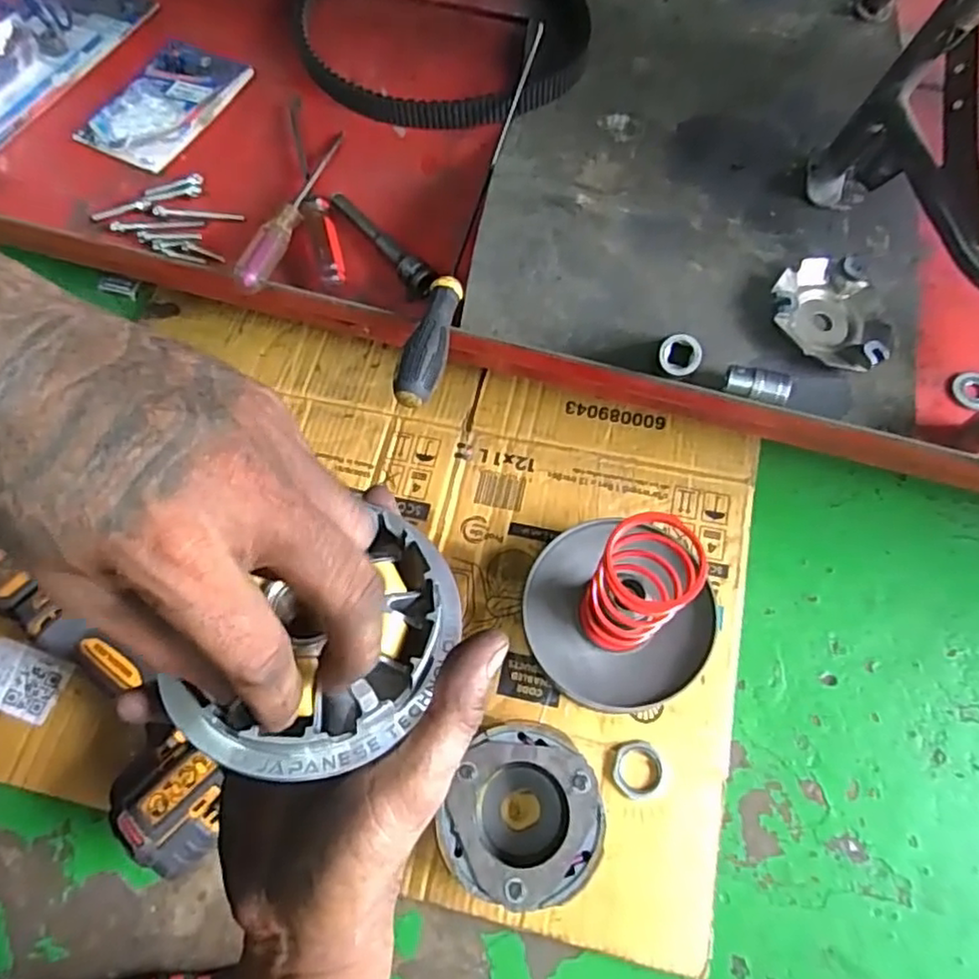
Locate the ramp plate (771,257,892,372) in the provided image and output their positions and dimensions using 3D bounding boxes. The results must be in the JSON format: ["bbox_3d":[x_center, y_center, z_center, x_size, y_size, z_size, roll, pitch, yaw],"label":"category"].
[{"bbox_3d":[0.235,-0.120,0.452,0.082,0.033,0.077,-1,68,2],"label":"ramp plate"}]

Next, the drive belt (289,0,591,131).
[{"bbox_3d":[-0.052,-0.422,0.591,0.274,0.035,0.240,2,68,3],"label":"drive belt"}]

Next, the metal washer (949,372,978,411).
[{"bbox_3d":[0.328,-0.067,0.451,0.026,0.005,0.030,10,67,6],"label":"metal washer"}]

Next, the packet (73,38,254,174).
[{"bbox_3d":[-0.291,-0.342,0.583,0.107,0.012,0.134,29,72,13],"label":"packet"}]

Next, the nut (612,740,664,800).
[{"bbox_3d":[0.108,0.204,0.482,0.037,0.004,0.038,-20,68,-7],"label":"nut"}]

